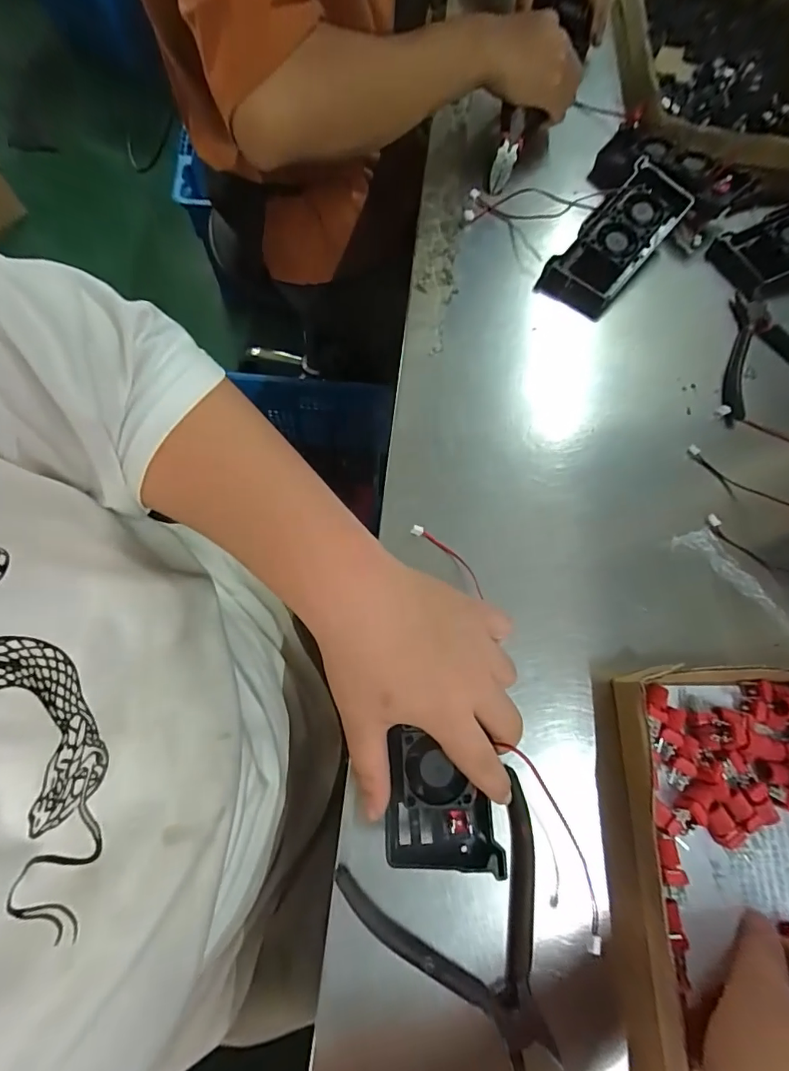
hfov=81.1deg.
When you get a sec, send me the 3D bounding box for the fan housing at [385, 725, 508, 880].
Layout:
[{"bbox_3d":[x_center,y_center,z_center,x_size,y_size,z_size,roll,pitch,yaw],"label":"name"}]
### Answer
[{"bbox_3d":[0.029,0.154,0.269,0.064,0.021,0.072,2,72,-2],"label":"fan housing"}]

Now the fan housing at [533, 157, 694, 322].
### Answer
[{"bbox_3d":[0.208,-0.275,0.426,0.063,0.028,0.159,42,88,10],"label":"fan housing"}]

